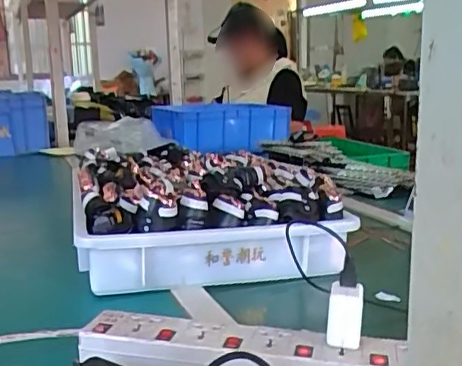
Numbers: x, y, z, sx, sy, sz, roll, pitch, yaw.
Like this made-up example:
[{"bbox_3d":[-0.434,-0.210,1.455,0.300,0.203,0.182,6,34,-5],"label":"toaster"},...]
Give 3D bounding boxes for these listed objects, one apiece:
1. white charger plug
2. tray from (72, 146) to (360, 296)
[{"bbox_3d":[0.098,0.116,0.498,0.029,0.052,0.024,1,12,13],"label":"white charger plug"},{"bbox_3d":[-0.064,0.031,0.926,0.343,0.124,0.477,-4,12,-13],"label":"tray"}]

